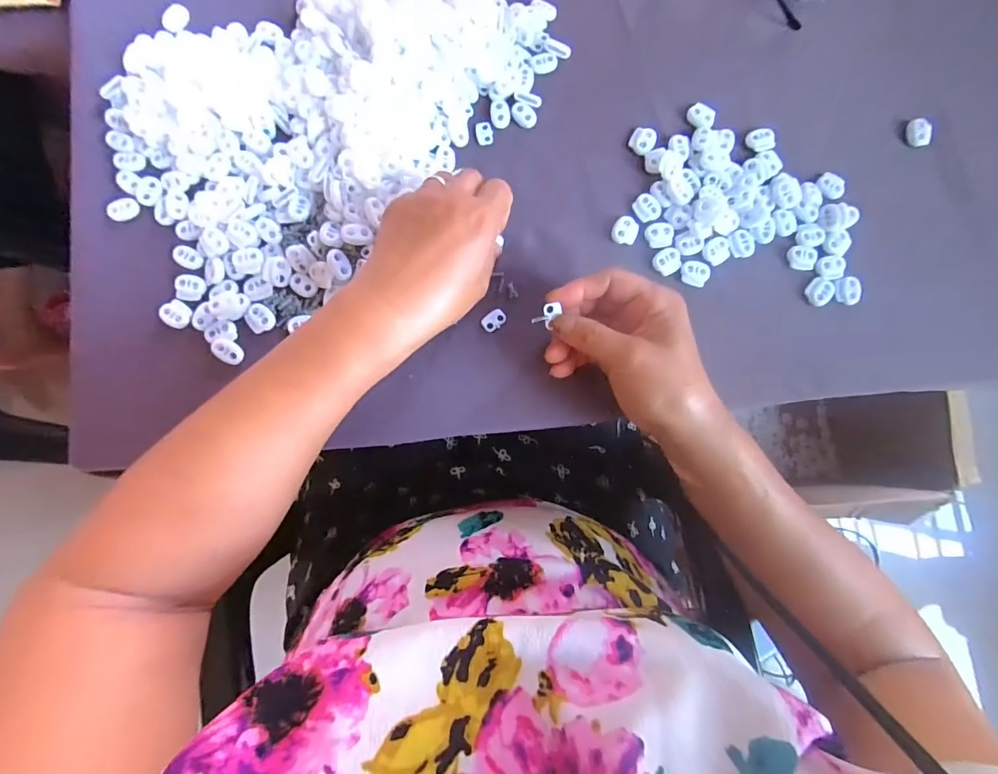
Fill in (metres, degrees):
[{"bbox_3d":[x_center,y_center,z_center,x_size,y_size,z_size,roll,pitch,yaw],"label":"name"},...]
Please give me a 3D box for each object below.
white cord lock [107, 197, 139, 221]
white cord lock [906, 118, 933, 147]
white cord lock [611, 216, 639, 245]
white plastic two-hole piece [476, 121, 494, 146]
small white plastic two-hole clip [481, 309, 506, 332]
[{"bbox_3d":[-0.292,-0.137,0.348,0.023,0.006,0.014,-9,83,-1],"label":"white cord lock"},{"bbox_3d":[0.349,-0.211,0.372,0.008,0.017,0.024,-7,83,0],"label":"white cord lock"},{"bbox_3d":[0.101,-0.125,0.357,0.019,0.005,0.022,18,84,3],"label":"white cord lock"},{"bbox_3d":[-0.012,-0.205,0.364,0.014,0.004,0.018,-7,83,0],"label":"white plastic two-hole piece"},{"bbox_3d":[-0.004,-0.052,0.346,0.019,0.004,0.014,-38,84,-4],"label":"small white plastic two-hole clip"}]

